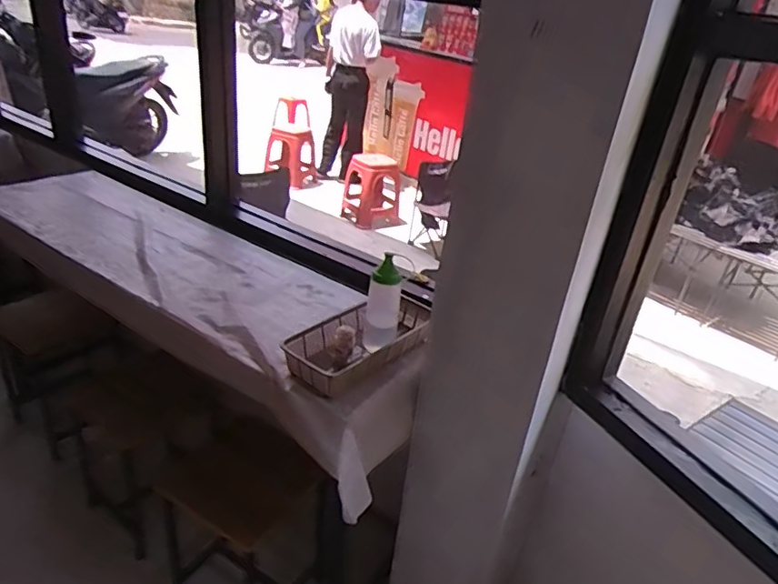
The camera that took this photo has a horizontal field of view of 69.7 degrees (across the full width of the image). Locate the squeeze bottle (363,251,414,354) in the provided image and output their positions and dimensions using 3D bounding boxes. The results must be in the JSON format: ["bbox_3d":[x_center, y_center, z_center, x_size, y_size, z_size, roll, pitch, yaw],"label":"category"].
[{"bbox_3d":[-0.009,0.024,1.142,0.076,0.194,0.064,7,29,1],"label":"squeeze bottle"}]

